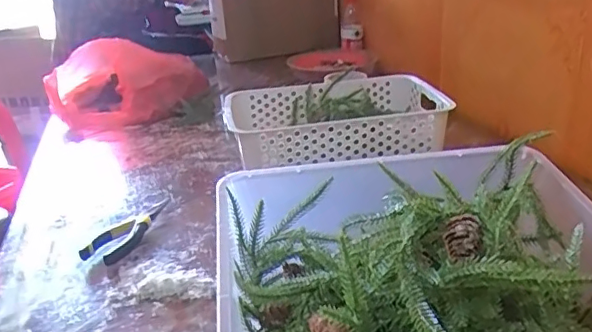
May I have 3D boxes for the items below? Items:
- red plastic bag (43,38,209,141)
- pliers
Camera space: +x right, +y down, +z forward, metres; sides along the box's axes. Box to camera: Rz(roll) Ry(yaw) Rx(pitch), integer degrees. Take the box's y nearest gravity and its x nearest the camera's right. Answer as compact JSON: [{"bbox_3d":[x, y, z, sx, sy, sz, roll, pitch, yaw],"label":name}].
[{"bbox_3d":[-0.371,-0.187,1.222,0.340,0.143,0.280,-11,24,-15],"label":"red plastic bag"},{"bbox_3d":[-0.203,0.077,0.716,0.047,0.019,0.169,5,24,21],"label":"pliers"}]

